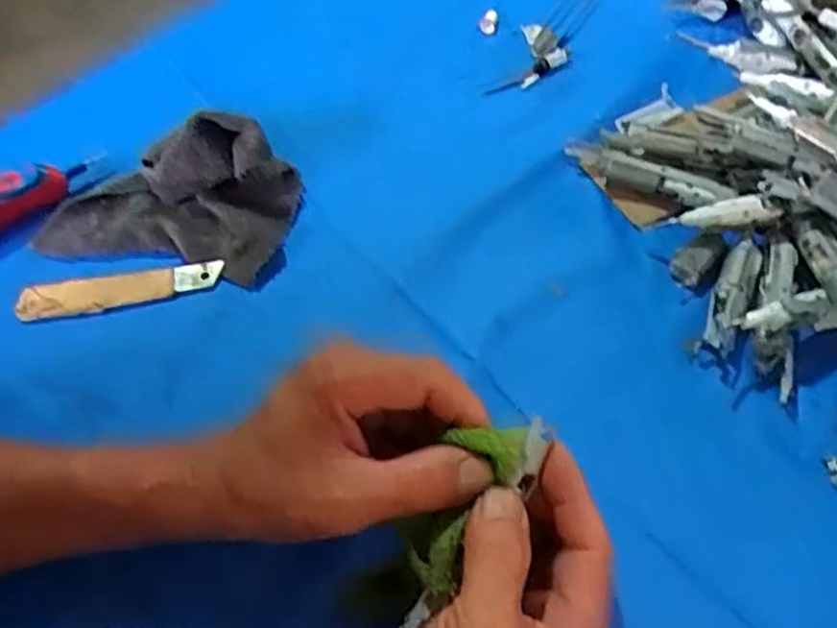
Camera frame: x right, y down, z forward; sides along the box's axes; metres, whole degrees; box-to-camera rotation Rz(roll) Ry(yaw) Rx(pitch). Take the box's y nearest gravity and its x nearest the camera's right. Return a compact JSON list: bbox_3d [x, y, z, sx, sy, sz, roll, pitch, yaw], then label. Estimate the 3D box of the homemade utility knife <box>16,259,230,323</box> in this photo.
[{"bbox_3d":[-0.184,-0.015,0.461,0.121,0.008,0.025,-7,59,-4],"label":"homemade utility knife"}]

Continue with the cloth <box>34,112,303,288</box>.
[{"bbox_3d":[-0.162,-0.079,0.479,0.156,0.048,0.095,11,59,7],"label":"cloth"}]

